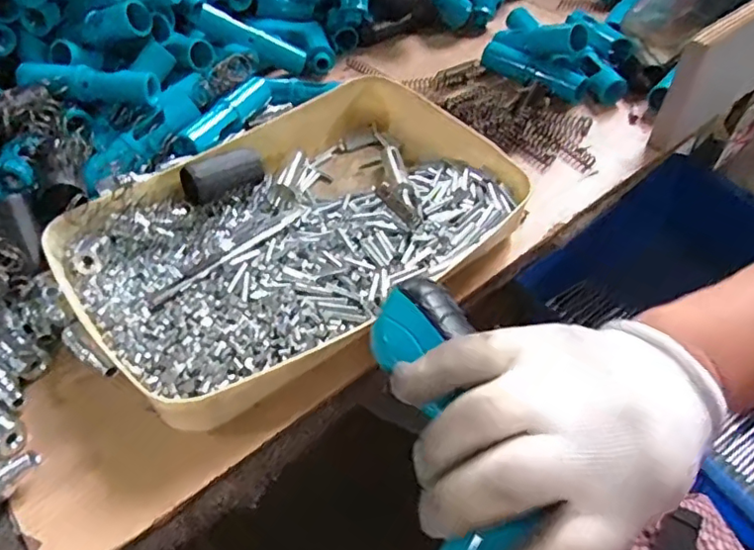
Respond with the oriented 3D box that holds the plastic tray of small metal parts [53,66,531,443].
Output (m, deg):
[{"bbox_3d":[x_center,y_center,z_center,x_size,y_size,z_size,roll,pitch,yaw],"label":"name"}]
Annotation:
[{"bbox_3d":[-0.056,-0.041,0.449,0.327,0.053,0.236,-35,56,-26],"label":"plastic tray of small metal parts"}]

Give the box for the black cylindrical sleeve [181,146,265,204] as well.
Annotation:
[{"bbox_3d":[-0.129,-0.083,0.477,0.064,0.029,0.037,-30,54,-23],"label":"black cylindrical sleeve"}]

